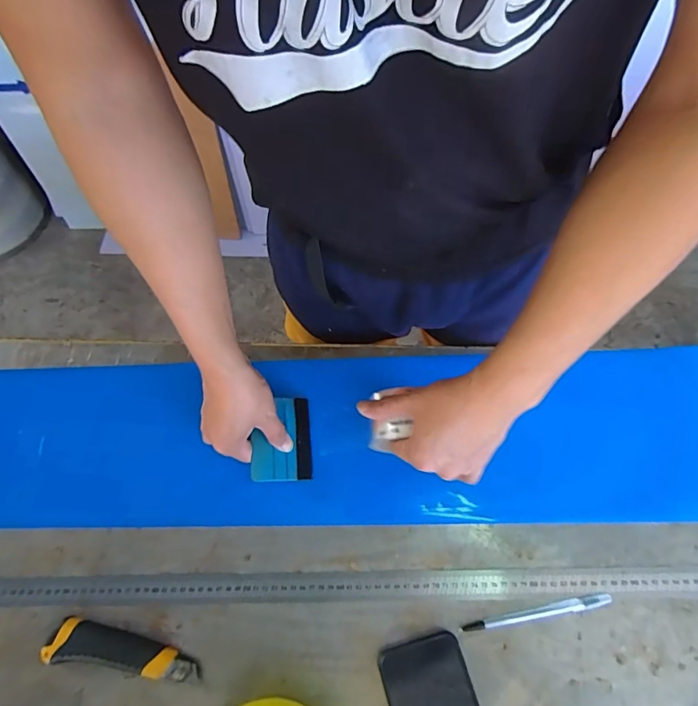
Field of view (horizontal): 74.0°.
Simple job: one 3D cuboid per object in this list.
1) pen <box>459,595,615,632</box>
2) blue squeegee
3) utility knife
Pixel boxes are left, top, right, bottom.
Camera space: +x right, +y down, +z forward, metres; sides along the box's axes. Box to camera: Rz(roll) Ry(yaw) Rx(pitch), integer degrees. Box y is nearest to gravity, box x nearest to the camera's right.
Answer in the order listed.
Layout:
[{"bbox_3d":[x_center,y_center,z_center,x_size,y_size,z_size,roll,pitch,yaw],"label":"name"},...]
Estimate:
[{"bbox_3d":[0.187,0.261,0.463,0.150,0.006,0.012,-11,65,-2],"label":"pen"},{"bbox_3d":[-0.078,0.098,0.535,0.069,0.009,0.096,5,68,-25],"label":"blue squeegee"},{"bbox_3d":[-0.230,0.301,0.471,0.156,0.019,0.040,4,65,5],"label":"utility knife"}]

